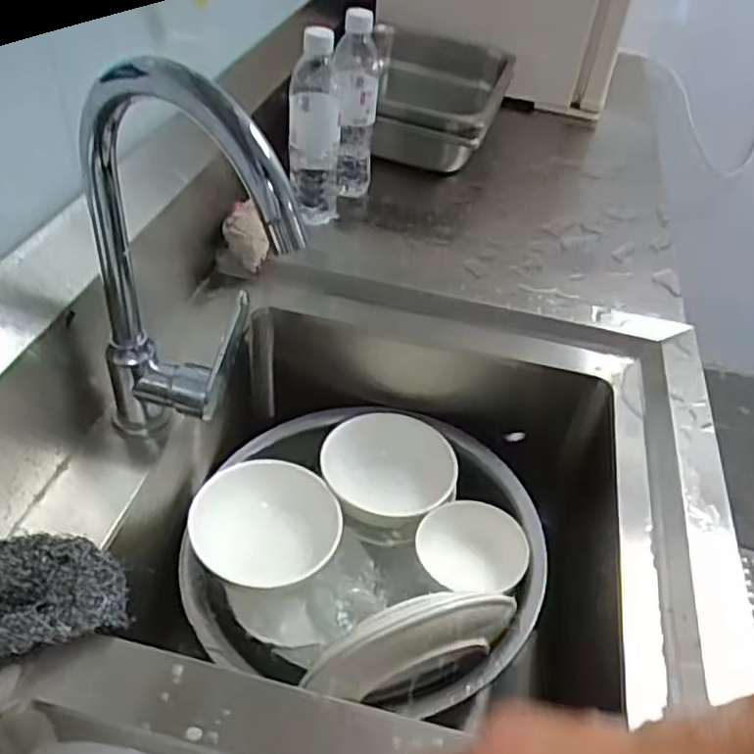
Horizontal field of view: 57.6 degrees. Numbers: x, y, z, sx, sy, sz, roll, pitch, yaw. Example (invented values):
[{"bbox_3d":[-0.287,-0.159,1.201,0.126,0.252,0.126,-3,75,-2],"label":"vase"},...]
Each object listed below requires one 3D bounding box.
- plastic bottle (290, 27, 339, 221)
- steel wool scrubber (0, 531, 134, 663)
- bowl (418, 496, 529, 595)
[{"bbox_3d":[-0.073,-0.294,0.809,0.060,0.227,0.058,-1,43,-9],"label":"plastic bottle"},{"bbox_3d":[-0.237,0.149,0.474,0.116,0.031,0.082,-10,45,-18],"label":"steel wool scrubber"},{"bbox_3d":[0.097,0.178,0.717,0.109,0.048,0.090,19,83,5],"label":"bowl"}]

